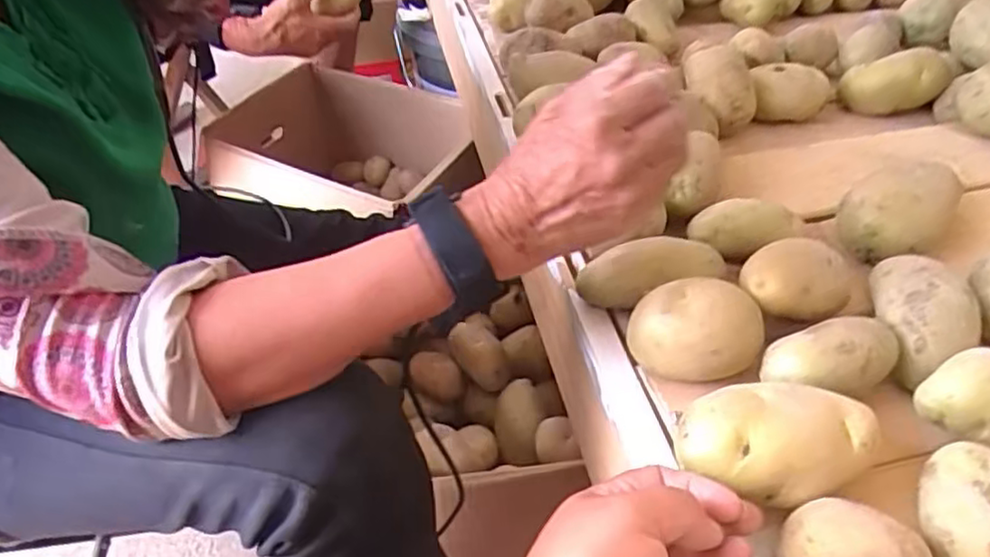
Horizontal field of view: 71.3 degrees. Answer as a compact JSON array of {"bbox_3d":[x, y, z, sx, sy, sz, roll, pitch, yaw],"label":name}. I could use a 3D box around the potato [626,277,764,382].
[{"bbox_3d":[0.121,0.027,0.415,0.072,0.048,0.049,14,46,18],"label":"potato"}]

